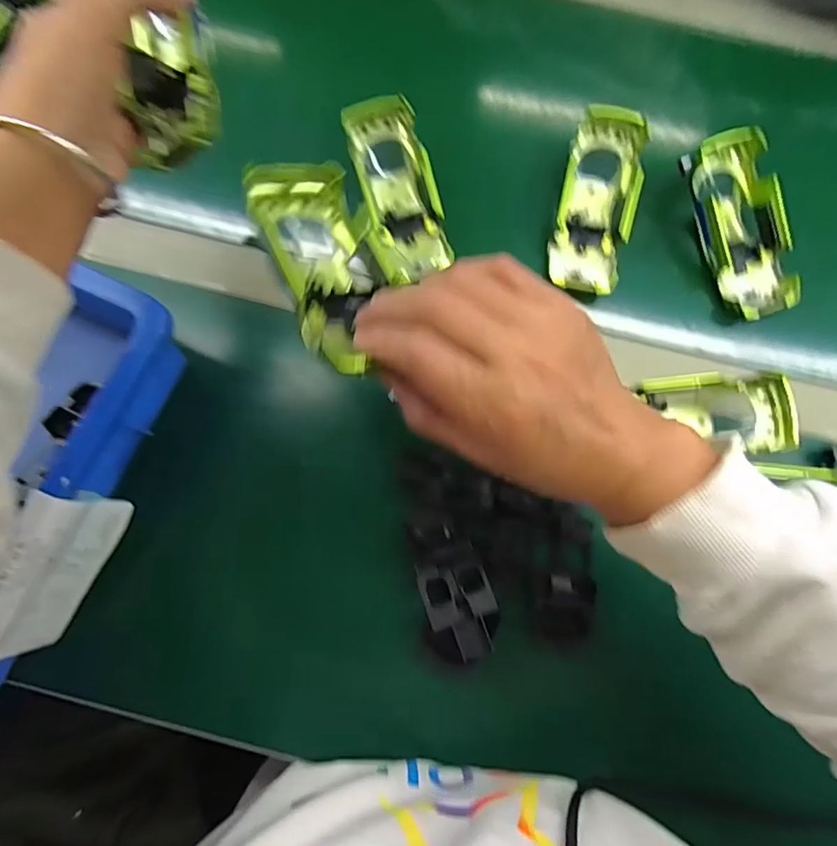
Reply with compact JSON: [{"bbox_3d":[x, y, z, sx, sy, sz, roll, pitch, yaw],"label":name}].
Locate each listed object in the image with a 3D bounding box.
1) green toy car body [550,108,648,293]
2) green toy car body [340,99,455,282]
[{"bbox_3d":[0.139,-0.171,0.385,0.055,0.038,0.133,11,94,2],"label":"green toy car body"},{"bbox_3d":[-0.018,-0.178,0.382,0.069,0.031,0.128,-13,97,-3],"label":"green toy car body"}]

